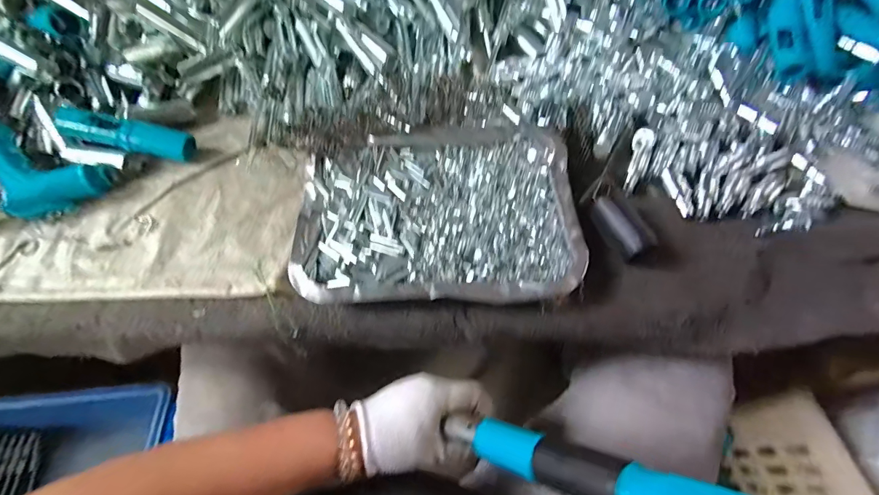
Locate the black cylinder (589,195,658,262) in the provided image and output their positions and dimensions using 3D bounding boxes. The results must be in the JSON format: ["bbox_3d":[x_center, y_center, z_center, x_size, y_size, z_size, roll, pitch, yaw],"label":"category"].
[{"bbox_3d":[0.165,-0.016,0.372,0.029,0.026,0.063,-21,64,-11],"label":"black cylinder"}]

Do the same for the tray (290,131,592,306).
[{"bbox_3d":[-0.003,-0.036,0.379,0.246,0.025,0.177,-3,61,-2],"label":"tray"}]

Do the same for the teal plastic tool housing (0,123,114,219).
[{"bbox_3d":[-0.390,-0.071,0.378,0.122,0.025,0.068,30,58,-14],"label":"teal plastic tool housing"}]

